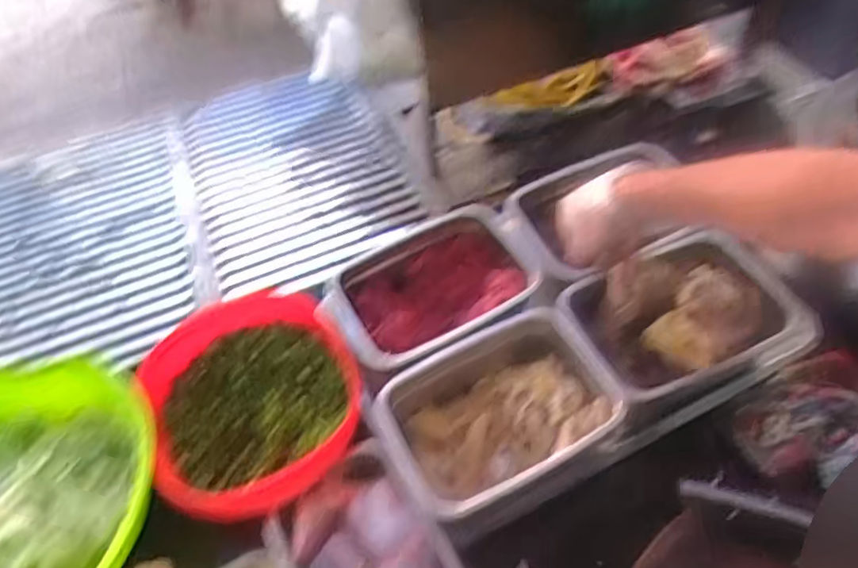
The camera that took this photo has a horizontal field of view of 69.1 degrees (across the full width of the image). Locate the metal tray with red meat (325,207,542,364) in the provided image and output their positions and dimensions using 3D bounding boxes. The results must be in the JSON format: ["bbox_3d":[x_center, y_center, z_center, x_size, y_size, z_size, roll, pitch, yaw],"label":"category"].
[{"bbox_3d":[0.006,0.001,0.696,0.221,0.071,0.161,-27,56,-15],"label":"metal tray with red meat"}]

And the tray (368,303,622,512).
[{"bbox_3d":[0.065,0.131,0.618,0.214,0.076,0.153,-24,55,-13],"label":"tray"}]

